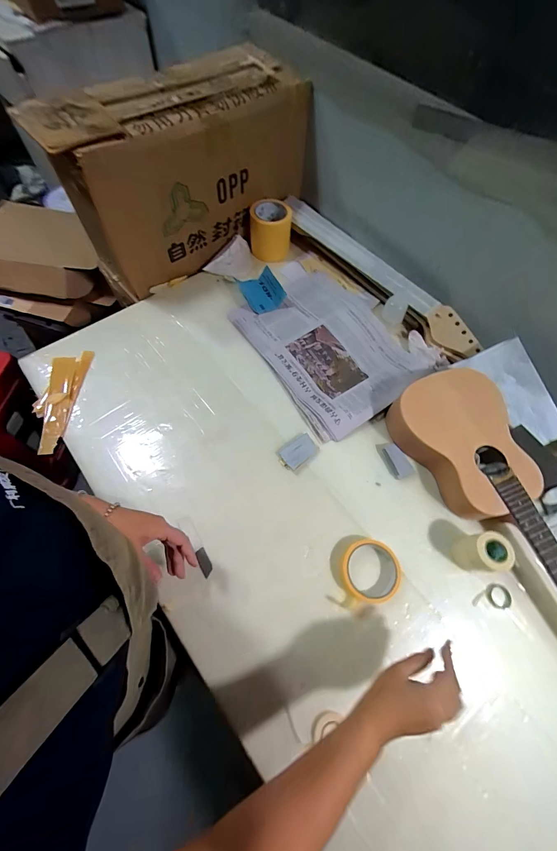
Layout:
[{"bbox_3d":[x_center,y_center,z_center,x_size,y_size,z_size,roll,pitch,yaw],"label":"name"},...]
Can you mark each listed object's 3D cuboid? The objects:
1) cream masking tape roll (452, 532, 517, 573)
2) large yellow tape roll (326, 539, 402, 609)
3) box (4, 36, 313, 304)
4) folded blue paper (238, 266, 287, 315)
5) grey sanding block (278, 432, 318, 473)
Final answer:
[{"bbox_3d":[0.327,0.204,0.509,0.051,0.071,0.055,0,66,-1],"label":"cream masking tape roll"},{"bbox_3d":[0.139,0.238,0.513,0.109,0.027,0.096,-2,66,-2],"label":"large yellow tape roll"},{"bbox_3d":[-0.177,-0.599,0.742,0.600,0.286,0.243,-32,70,-14],"label":"box"},{"bbox_3d":[-0.040,-0.329,0.769,0.090,0.023,0.118,-22,68,-10],"label":"folded blue paper"},{"bbox_3d":[0.039,0.050,0.600,0.077,0.015,0.048,-35,71,-15],"label":"grey sanding block"}]

